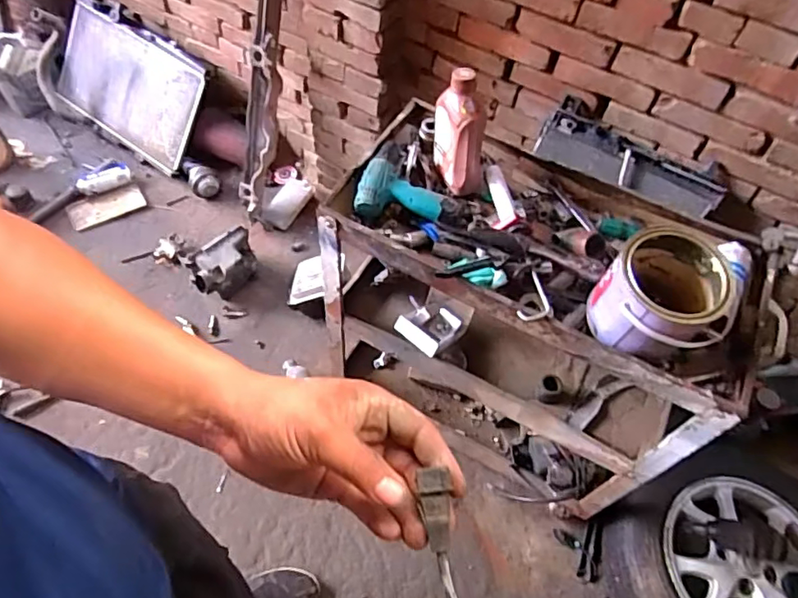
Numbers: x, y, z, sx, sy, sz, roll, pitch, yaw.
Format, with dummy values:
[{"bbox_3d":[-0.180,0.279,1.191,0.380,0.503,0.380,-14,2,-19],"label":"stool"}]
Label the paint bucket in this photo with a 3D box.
[{"bbox_3d":[0.399,0.002,0.846,0.170,0.150,0.163,2,56,-4],"label":"paint bucket"}]

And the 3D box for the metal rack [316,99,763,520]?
[{"bbox_3d":[0.252,0.053,1.223,0.768,0.796,0.360,27,58,12],"label":"metal rack"}]

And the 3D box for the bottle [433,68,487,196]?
[{"bbox_3d":[0.118,-0.302,1.017,0.069,0.219,0.116,-17,59,-15],"label":"bottle"}]

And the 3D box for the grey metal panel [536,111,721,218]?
[{"bbox_3d":[0.562,-0.332,1.360,0.443,0.101,0.064,28,58,13],"label":"grey metal panel"}]

